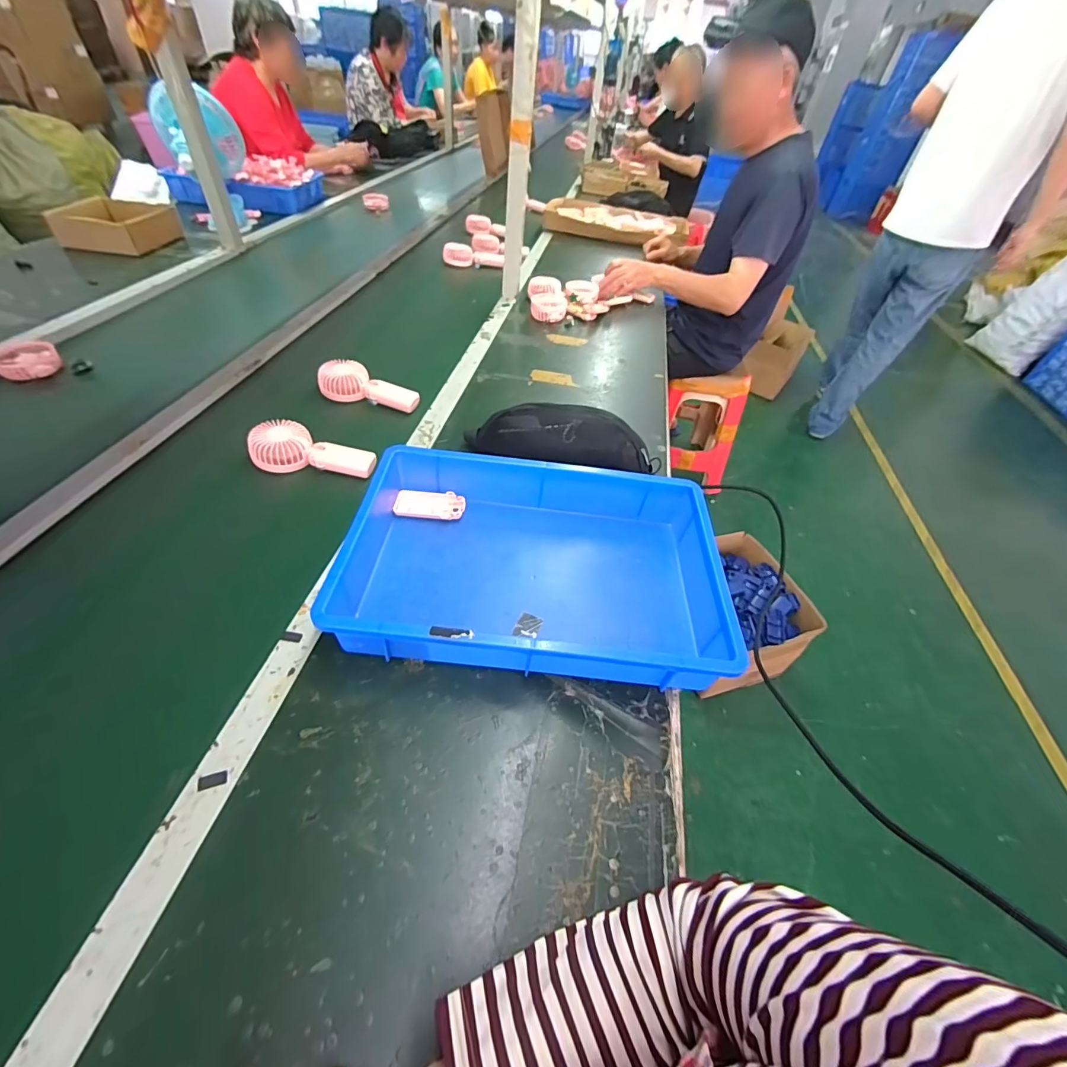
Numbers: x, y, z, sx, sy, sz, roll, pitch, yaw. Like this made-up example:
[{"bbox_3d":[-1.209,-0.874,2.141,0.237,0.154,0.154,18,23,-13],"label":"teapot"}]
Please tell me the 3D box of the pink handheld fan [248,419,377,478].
[{"bbox_3d":[-0.332,-0.127,0.703,0.178,0.040,0.075,11,47,4],"label":"pink handheld fan"}]

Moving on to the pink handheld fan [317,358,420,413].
[{"bbox_3d":[-0.294,-0.269,0.836,0.170,0.045,0.067,15,47,7],"label":"pink handheld fan"}]

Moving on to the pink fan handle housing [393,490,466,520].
[{"bbox_3d":[-0.145,-0.039,0.654,0.094,0.015,0.044,2,47,-5],"label":"pink fan handle housing"}]

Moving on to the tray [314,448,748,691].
[{"bbox_3d":[0.007,0.030,0.575,0.427,0.074,0.280,7,47,0],"label":"tray"}]

